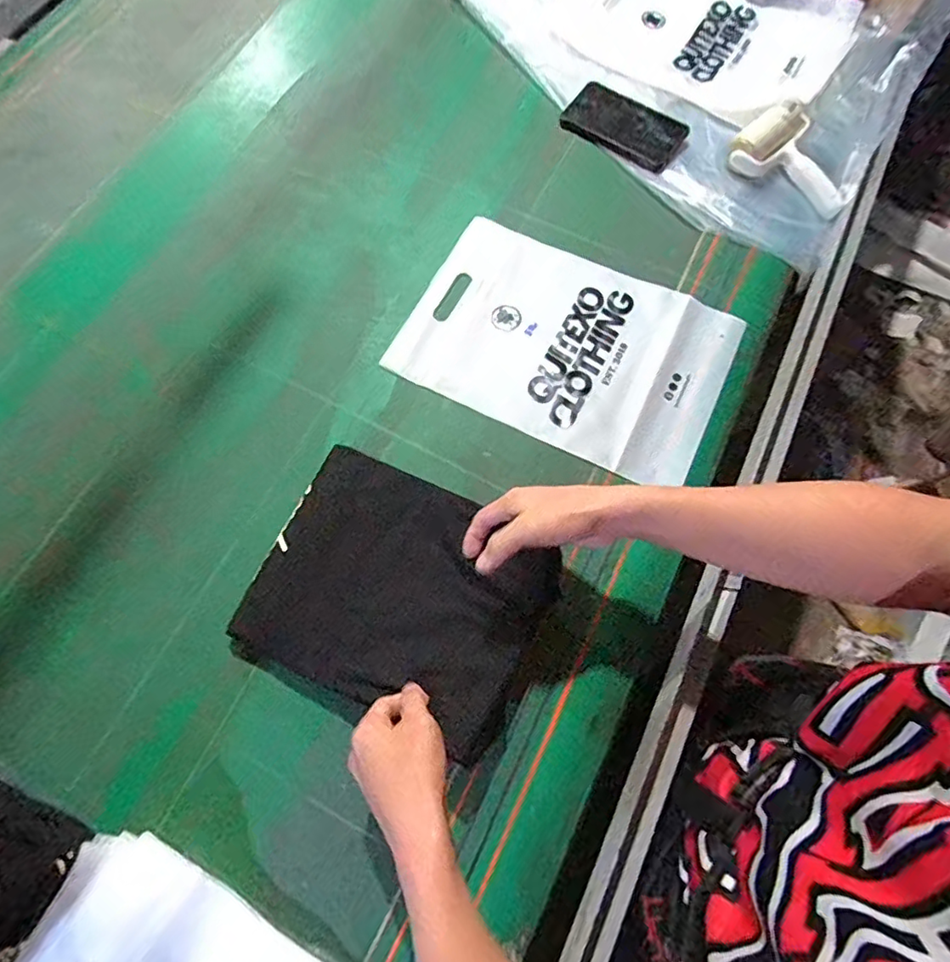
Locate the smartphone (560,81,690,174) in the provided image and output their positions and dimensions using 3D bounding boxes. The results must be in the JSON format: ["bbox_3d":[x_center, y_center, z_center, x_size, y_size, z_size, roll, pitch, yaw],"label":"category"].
[{"bbox_3d":[0.201,-0.477,0.760,0.155,0.016,0.089,33,75,13],"label":"smartphone"}]

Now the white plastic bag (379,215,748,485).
[{"bbox_3d":[0.107,-0.162,0.662,0.355,0.013,0.245,25,73,11],"label":"white plastic bag"}]

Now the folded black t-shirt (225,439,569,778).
[{"bbox_3d":[-0.075,0.115,0.557,0.267,0.033,0.229,26,73,11],"label":"folded black t-shirt"}]

